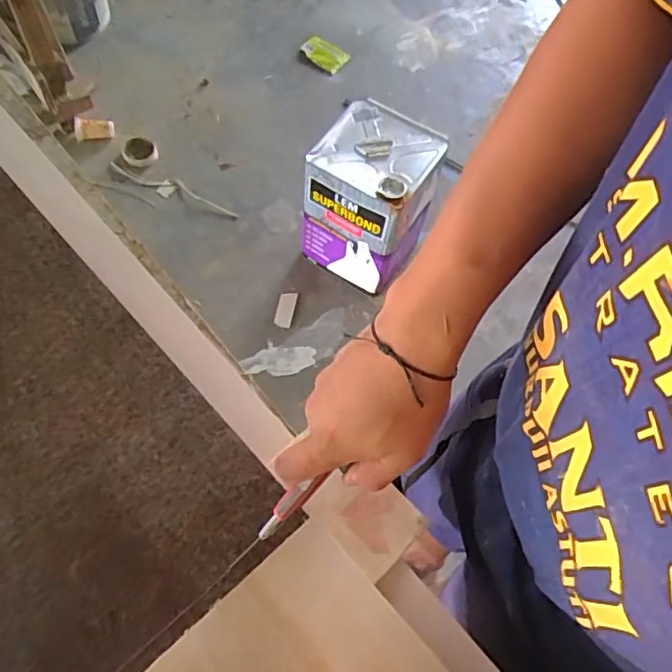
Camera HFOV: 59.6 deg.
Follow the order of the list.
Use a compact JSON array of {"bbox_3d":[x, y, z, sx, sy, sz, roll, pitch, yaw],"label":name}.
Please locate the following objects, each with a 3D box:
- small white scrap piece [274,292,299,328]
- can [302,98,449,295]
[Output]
[{"bbox_3d":[-0.124,-0.067,1.456,0.045,0.008,0.097,11,63,0],"label":"small white scrap piece"},{"bbox_3d":[0.087,-0.319,1.382,0.259,0.310,0.271,30,64,10],"label":"can"}]

